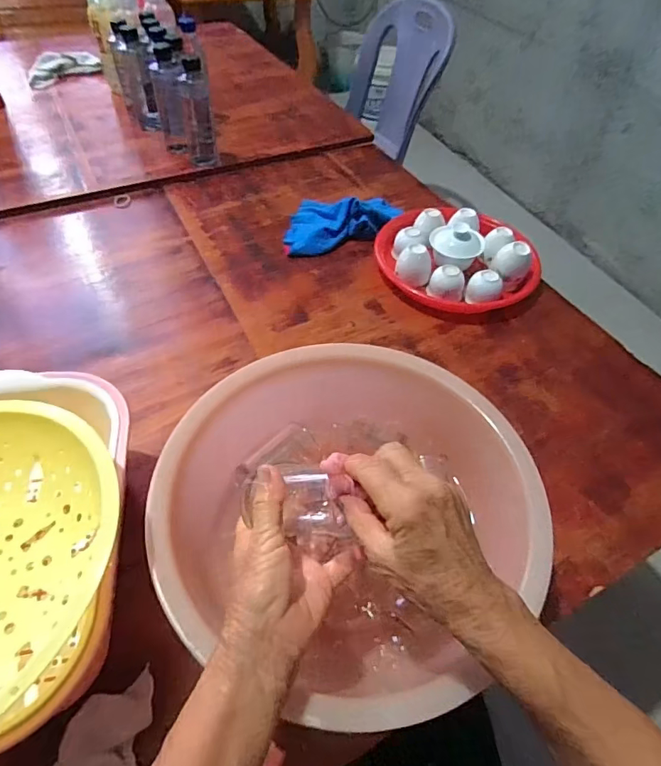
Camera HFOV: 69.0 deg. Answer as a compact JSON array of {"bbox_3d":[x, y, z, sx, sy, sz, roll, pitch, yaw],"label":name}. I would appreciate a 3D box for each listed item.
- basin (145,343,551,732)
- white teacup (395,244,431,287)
[{"bbox_3d":[0.023,0.126,0.445,0.288,0.110,0.320,38,59,24],"label":"basin"},{"bbox_3d":[0.126,-0.178,0.728,0.054,0.045,0.043,9,52,4],"label":"white teacup"}]

